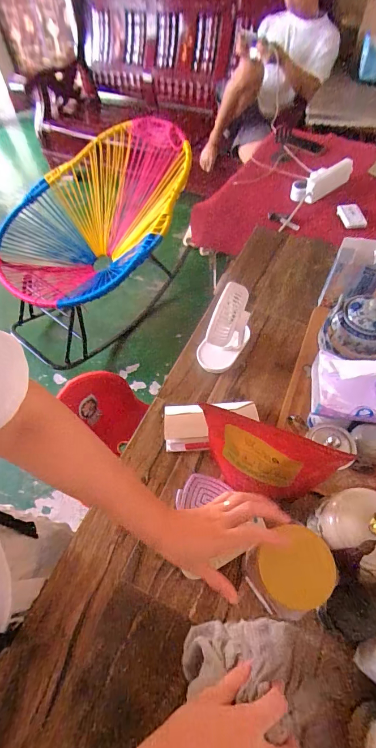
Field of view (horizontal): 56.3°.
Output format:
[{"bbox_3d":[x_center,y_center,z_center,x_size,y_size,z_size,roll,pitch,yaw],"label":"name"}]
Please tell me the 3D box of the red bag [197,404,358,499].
[{"bbox_3d":[0.096,0.118,0.478,0.168,0.207,0.027,23,62,16],"label":"red bag"}]

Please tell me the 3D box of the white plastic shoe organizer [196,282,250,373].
[{"bbox_3d":[0.080,-0.085,0.698,0.064,0.170,0.124,37,66,22],"label":"white plastic shoe organizer"}]

